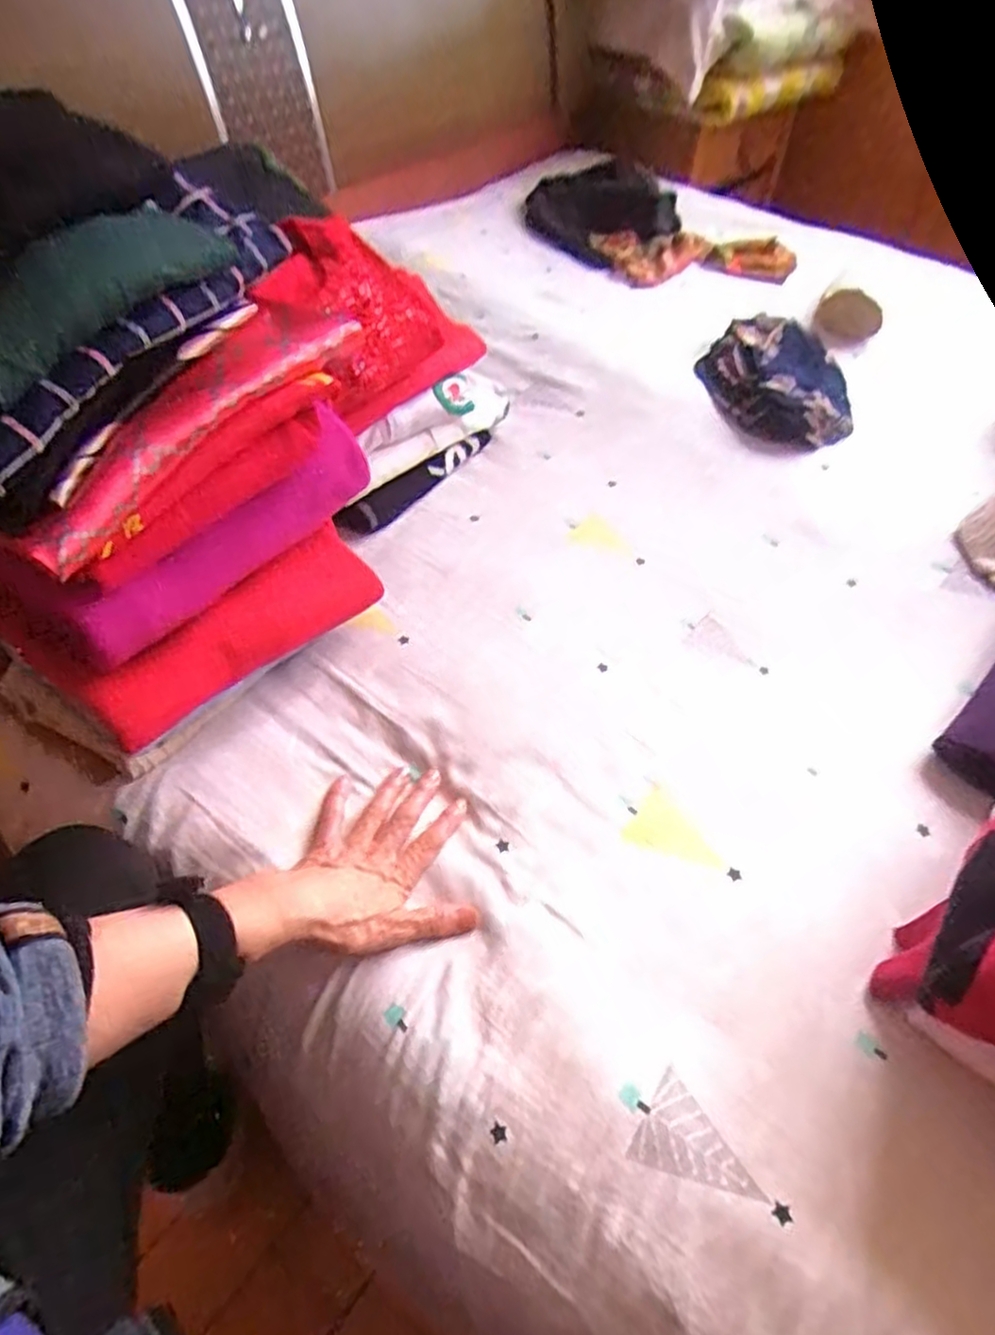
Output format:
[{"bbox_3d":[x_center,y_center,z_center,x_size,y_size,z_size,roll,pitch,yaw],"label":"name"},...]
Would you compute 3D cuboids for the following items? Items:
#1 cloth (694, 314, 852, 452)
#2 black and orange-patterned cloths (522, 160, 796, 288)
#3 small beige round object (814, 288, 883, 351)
[{"bbox_3d":[0.358,-0.377,0.948,0.182,0.061,0.294,9,52,4],"label":"cloth"},{"bbox_3d":[0.261,-0.747,1.239,0.435,0.070,0.281,38,59,24],"label":"black and orange-patterned cloths"},{"bbox_3d":[0.495,-0.493,1.050,0.085,0.061,0.083,1,51,-2],"label":"small beige round object"}]

